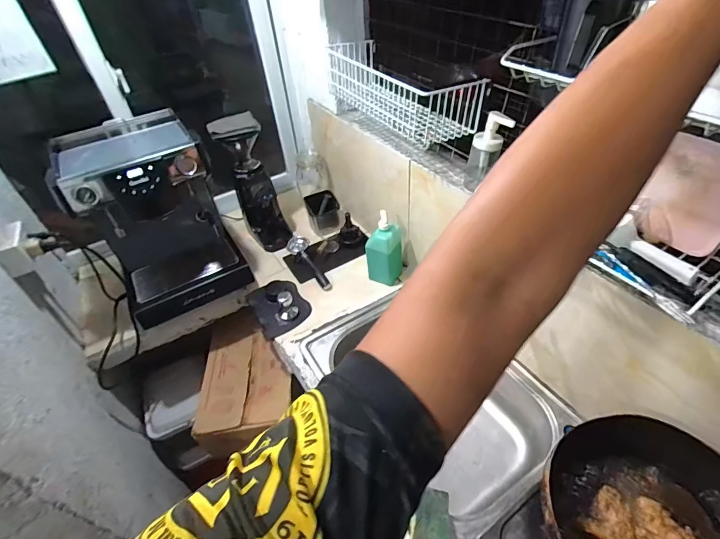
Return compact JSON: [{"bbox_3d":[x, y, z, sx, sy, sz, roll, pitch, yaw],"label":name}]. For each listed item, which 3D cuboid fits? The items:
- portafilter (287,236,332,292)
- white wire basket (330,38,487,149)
[{"bbox_3d":[-0.164,-0.017,1.227,0.065,0.070,0.261,-21,45,-16],"label":"portafilter"},{"bbox_3d":[0.080,-0.465,0.968,0.163,0.130,0.508,-23,45,-18],"label":"white wire basket"}]

